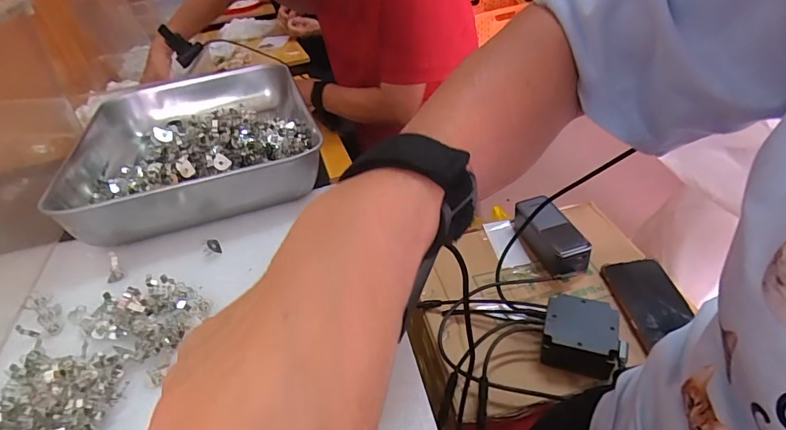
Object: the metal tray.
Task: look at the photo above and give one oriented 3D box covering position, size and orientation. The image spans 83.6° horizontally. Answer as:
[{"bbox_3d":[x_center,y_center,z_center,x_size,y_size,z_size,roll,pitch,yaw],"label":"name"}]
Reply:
[{"bbox_3d":[-0.185,-0.072,0.401,0.206,0.047,0.245,-16,39,-12],"label":"metal tray"}]

